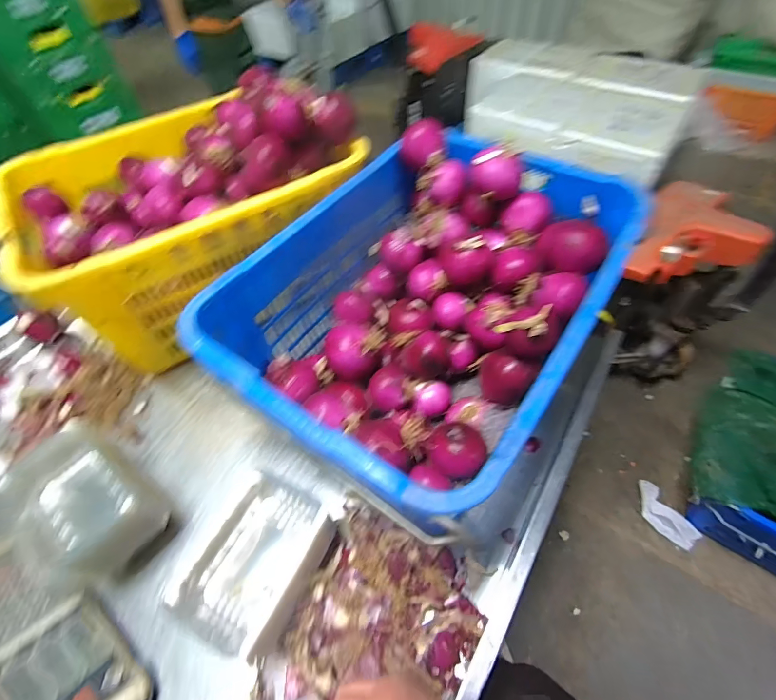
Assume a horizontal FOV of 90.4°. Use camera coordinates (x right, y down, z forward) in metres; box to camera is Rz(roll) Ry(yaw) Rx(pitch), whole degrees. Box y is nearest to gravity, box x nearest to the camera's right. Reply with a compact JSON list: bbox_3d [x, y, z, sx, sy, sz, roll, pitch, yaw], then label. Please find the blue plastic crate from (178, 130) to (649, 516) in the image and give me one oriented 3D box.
[{"bbox_3d":[0.062,-0.064,0.609,0.432,0.254,0.579,27,60,20],"label":"blue plastic crate"}]

